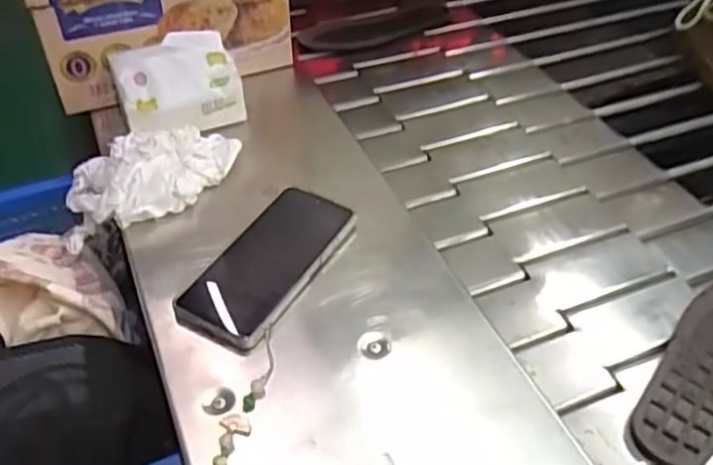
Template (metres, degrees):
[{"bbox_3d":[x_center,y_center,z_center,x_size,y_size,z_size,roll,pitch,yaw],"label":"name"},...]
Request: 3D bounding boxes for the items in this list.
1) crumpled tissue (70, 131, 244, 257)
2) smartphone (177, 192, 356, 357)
[{"bbox_3d":[-0.188,-0.053,0.623,0.171,0.046,0.075,-17,46,-17],"label":"crumpled tissue"},{"bbox_3d":[-0.072,0.025,0.568,0.078,0.018,0.165,22,46,21],"label":"smartphone"}]

